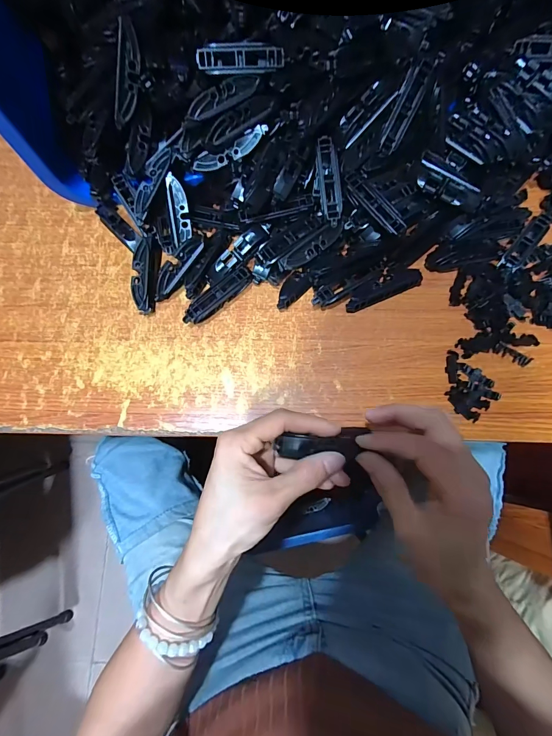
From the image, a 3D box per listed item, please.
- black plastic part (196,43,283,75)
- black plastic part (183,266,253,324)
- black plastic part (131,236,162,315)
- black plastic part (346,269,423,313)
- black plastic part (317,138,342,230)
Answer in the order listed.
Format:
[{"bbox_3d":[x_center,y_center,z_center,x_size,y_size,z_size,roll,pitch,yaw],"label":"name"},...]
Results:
[{"bbox_3d":[-0.030,-0.269,0.294,0.073,0.016,0.018,-7,77,0],"label":"black plastic part"},{"bbox_3d":[-0.059,-0.072,0.341,0.080,0.017,0.019,-41,79,-7],"label":"black plastic part"},{"bbox_3d":[-0.132,-0.094,0.344,0.023,0.026,0.075,2,77,2],"label":"black plastic part"},{"bbox_3d":[0.107,-0.079,0.340,0.080,0.012,0.022,-23,78,-4],"label":"black plastic part"},{"bbox_3d":[0.051,-0.174,0.320,0.018,0.016,0.078,-8,94,0],"label":"black plastic part"}]

